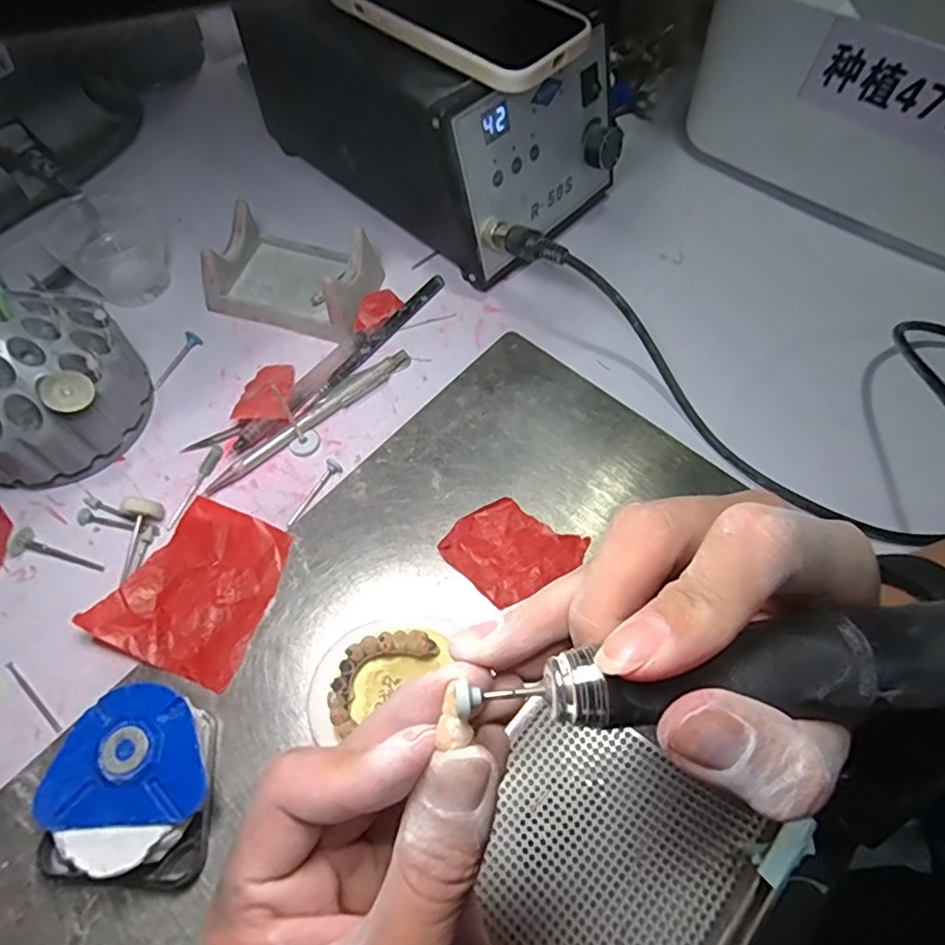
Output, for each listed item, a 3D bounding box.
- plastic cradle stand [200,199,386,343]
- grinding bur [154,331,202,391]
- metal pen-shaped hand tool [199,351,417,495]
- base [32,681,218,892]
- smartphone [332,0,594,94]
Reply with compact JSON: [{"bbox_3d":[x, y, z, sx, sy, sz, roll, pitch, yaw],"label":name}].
[{"bbox_3d":[-0.113,-0.129,0.378,0.099,0.039,0.067,16,64,6],"label":"plastic cradle stand"},{"bbox_3d":[-0.183,-0.069,0.367,0.008,0.009,0.042,22,65,9],"label":"grinding bur"},{"bbox_3d":[-0.091,-0.032,0.345,0.137,0.009,0.009,-38,70,-19],"label":"metal pen-shaped hand tool"},{"bbox_3d":[-0.139,0.129,0.248,0.064,0.030,0.072,4,63,0],"label":"base"},{"bbox_3d":[-0.005,-0.260,0.334,0.136,0.010,0.074,37,74,15],"label":"smartphone"}]

